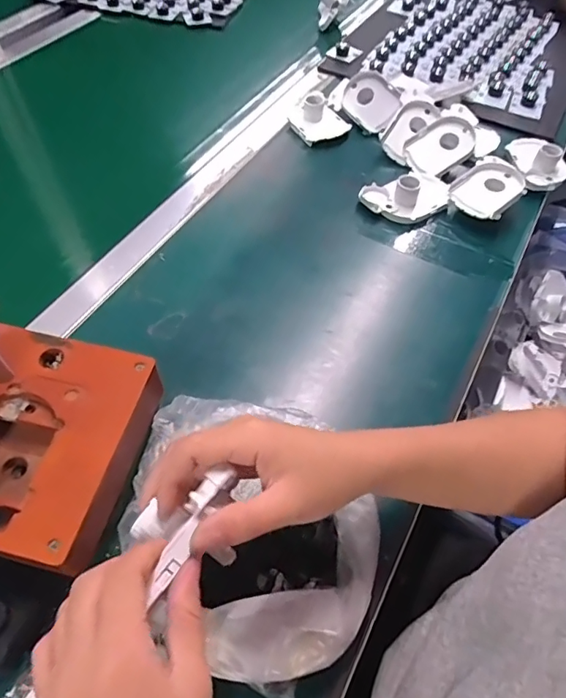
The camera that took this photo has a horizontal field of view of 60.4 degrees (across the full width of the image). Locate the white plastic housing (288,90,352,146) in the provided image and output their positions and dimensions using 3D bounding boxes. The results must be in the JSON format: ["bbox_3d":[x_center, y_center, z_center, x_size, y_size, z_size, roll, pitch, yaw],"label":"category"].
[{"bbox_3d":[0.048,-0.314,0.661,0.070,0.032,0.079,-29,61,-20],"label":"white plastic housing"}]

